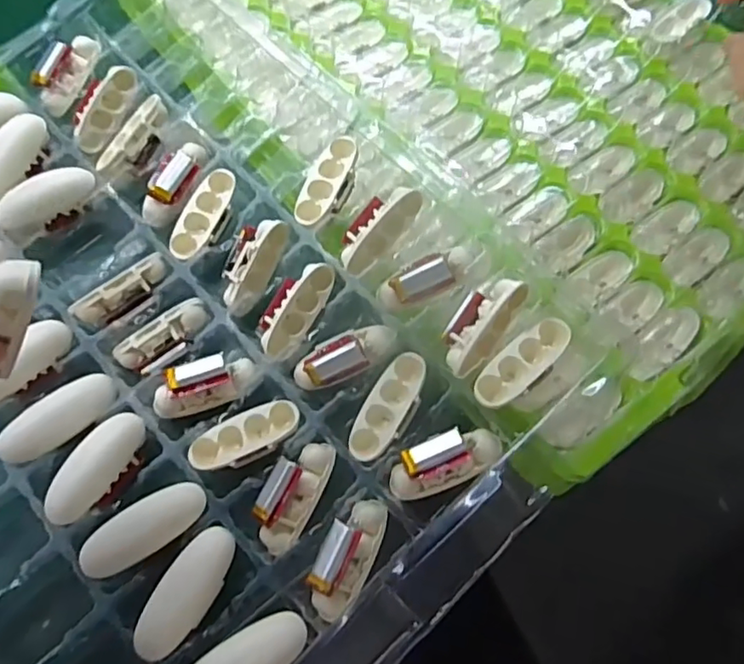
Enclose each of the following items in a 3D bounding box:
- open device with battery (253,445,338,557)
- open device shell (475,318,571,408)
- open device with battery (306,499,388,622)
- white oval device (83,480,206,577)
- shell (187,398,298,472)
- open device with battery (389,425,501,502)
[{"bbox_3d":[-0.044,0.090,0.333,0.029,0.019,0.063,25,66,8],"label":"open device with battery"},{"bbox_3d":[0.083,0.019,0.332,0.064,0.016,0.025,-39,73,-19],"label":"open device shell"},{"bbox_3d":[-0.014,0.118,0.315,0.025,0.016,0.063,26,66,9],"label":"open device with battery"},{"bbox_3d":[-0.120,0.103,0.314,0.067,0.016,0.025,-29,70,-15],"label":"white oval device"},{"bbox_3d":[-0.072,0.059,0.342,0.063,0.011,0.026,-22,68,-13],"label":"shell"},{"bbox_3d":[0.039,0.071,0.328,0.062,0.030,0.014,-24,24,4],"label":"open device with battery"}]

